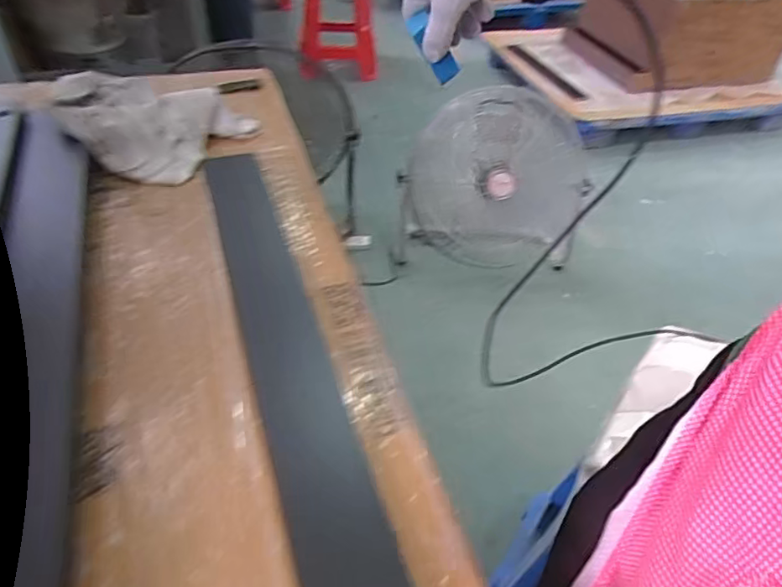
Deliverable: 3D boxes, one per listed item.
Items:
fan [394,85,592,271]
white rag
[{"bbox_3d":[0.302,-0.328,1.659,0.554,0.420,0.285,-4,46,-10],"label":"fan"},{"bbox_3d":[-0.254,-0.185,0.624,0.195,0.067,0.117,-6,46,-12],"label":"white rag"}]

